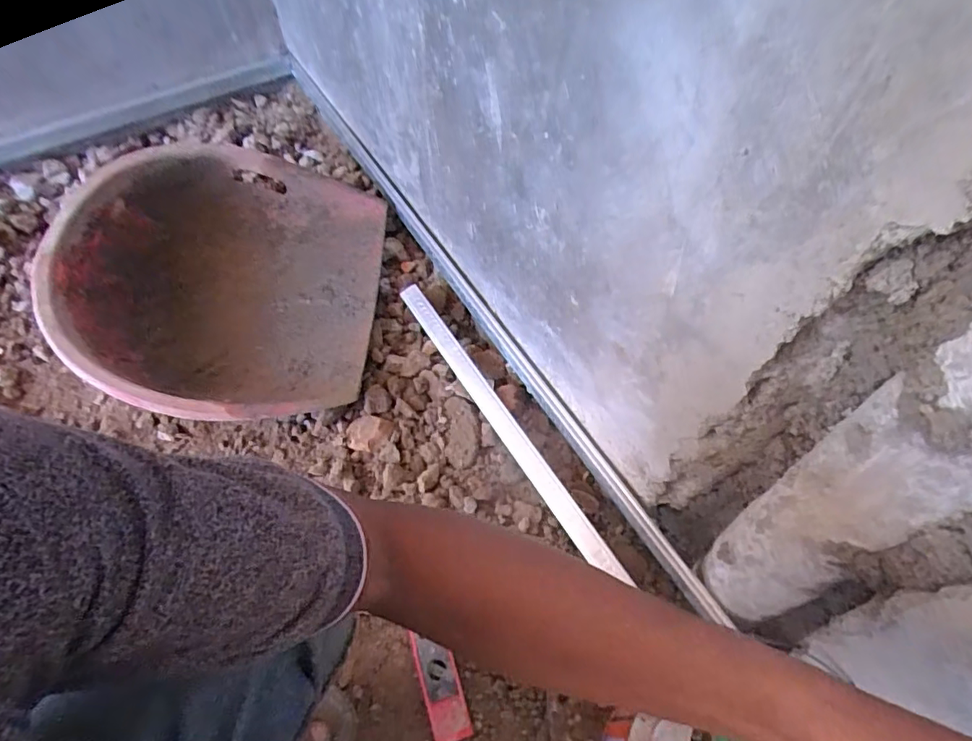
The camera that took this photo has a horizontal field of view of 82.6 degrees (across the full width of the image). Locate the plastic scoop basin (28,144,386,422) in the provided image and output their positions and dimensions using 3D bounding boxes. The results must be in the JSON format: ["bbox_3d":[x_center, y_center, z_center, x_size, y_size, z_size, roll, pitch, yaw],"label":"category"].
[{"bbox_3d":[-0.372,-0.146,0.807,0.428,0.180,0.428,0,56,0],"label":"plastic scoop basin"}]

